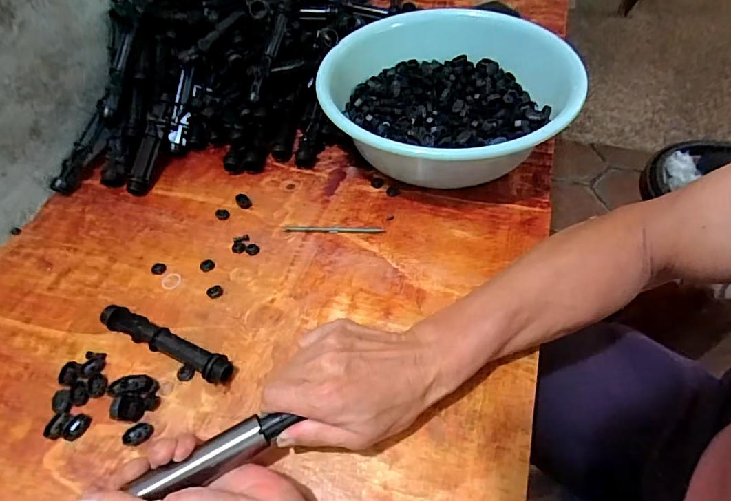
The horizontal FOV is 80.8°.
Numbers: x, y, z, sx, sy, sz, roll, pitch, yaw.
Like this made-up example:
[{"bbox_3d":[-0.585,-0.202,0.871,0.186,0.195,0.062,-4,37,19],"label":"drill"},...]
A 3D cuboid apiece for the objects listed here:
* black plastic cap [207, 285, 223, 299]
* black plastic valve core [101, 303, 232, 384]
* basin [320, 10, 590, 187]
[{"bbox_3d":[-0.156,0.042,0.445,0.015,0.004,0.015,-2,51,3],"label":"black plastic cap"},{"bbox_3d":[-0.188,0.087,0.402,0.149,0.025,0.022,19,55,19],"label":"black plastic valve core"},{"bbox_3d":[0.095,-0.182,0.546,0.280,0.114,0.285,-2,51,3],"label":"basin"}]

